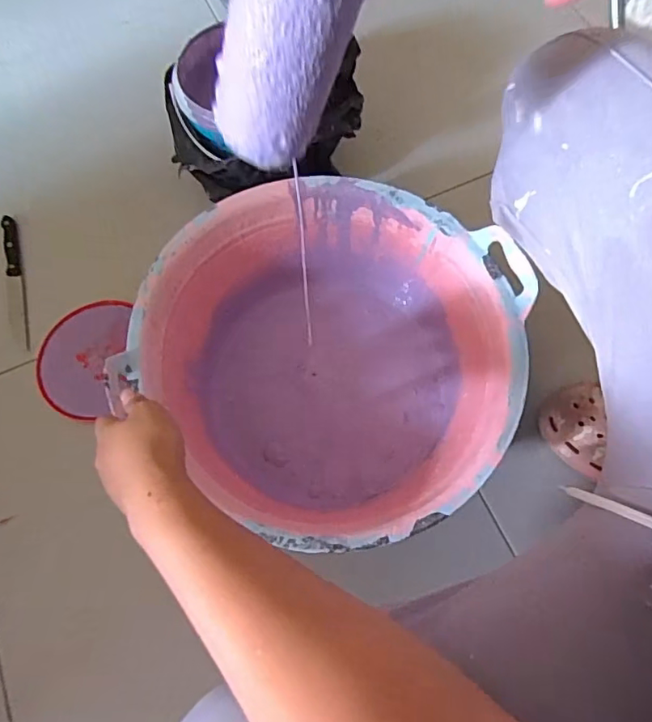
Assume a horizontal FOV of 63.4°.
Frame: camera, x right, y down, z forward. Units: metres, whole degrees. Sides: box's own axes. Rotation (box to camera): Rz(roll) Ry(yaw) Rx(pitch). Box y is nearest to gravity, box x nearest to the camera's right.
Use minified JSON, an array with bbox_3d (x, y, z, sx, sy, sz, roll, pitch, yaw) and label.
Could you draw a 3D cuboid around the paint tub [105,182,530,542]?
[{"bbox_3d":[0.002,0.004,0.633,0.406,0.177,0.390,0,69,1],"label":"paint tub"}]

